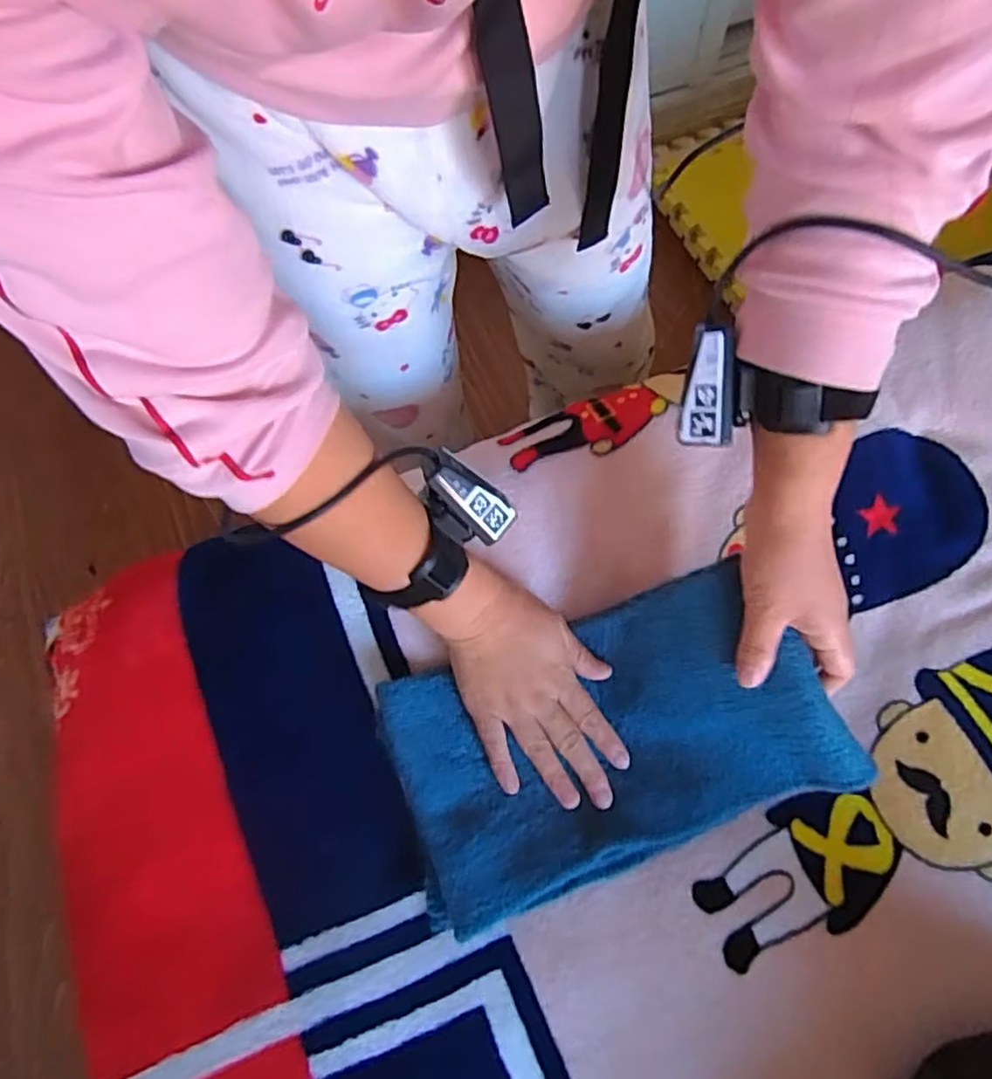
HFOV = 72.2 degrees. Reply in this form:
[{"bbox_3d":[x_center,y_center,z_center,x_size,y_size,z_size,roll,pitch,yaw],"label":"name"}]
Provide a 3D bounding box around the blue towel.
[{"bbox_3d":[0.066,0.131,0.451,0.275,0.098,0.168,-21,70,-7],"label":"blue towel"}]

